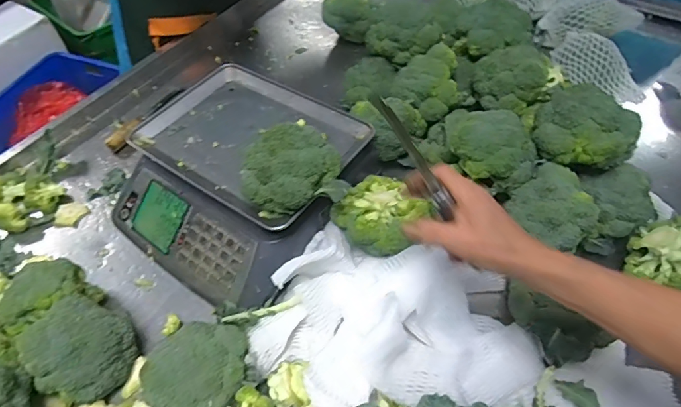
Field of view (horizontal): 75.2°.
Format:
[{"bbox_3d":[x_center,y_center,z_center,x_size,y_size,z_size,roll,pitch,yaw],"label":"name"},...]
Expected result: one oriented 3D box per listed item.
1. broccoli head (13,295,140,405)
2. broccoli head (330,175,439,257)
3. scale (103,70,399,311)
[{"bbox_3d":[-0.329,0.185,0.563,0.118,0.108,0.115,32,62,24],"label":"broccoli head"},{"bbox_3d":[0.059,0.011,0.619,0.119,0.053,0.111,34,62,25],"label":"broccoli head"},{"bbox_3d":[-0.169,-0.044,0.704,0.349,0.098,0.340,28,60,22],"label":"scale"}]

